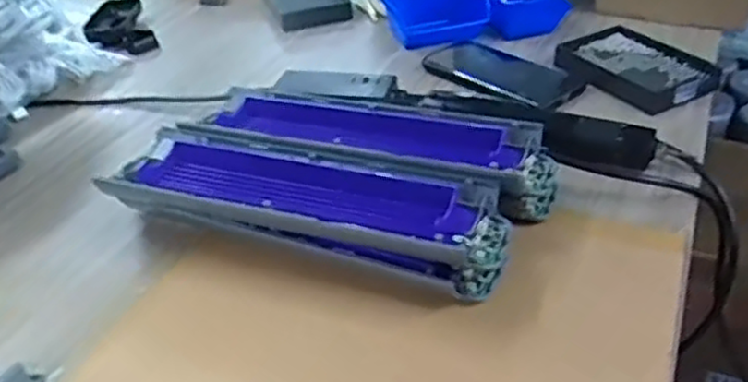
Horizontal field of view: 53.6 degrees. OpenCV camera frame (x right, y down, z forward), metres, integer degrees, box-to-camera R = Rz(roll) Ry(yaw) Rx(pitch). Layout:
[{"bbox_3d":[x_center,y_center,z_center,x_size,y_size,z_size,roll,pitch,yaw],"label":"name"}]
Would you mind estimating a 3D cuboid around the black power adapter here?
[{"bbox_3d":[0.189,-0.044,0.620,0.093,0.033,0.023,12,34,2],"label":"black power adapter"}]

